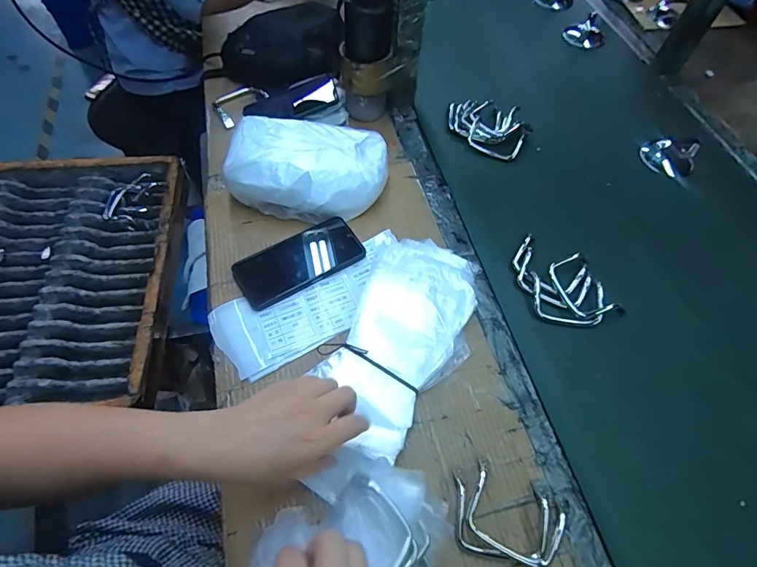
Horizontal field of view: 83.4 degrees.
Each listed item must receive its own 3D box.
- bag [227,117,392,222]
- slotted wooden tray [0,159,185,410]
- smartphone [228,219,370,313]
[{"bbox_3d":[-0.098,-0.162,0.607,0.212,0.081,0.132,8,59,2],"label":"bag"},{"bbox_3d":[-0.672,-0.018,0.789,0.556,0.067,0.525,-4,58,-8],"label":"slotted wooden tray"},{"bbox_3d":[-0.104,-0.033,0.568,0.168,0.010,0.082,-28,64,-18],"label":"smartphone"}]

